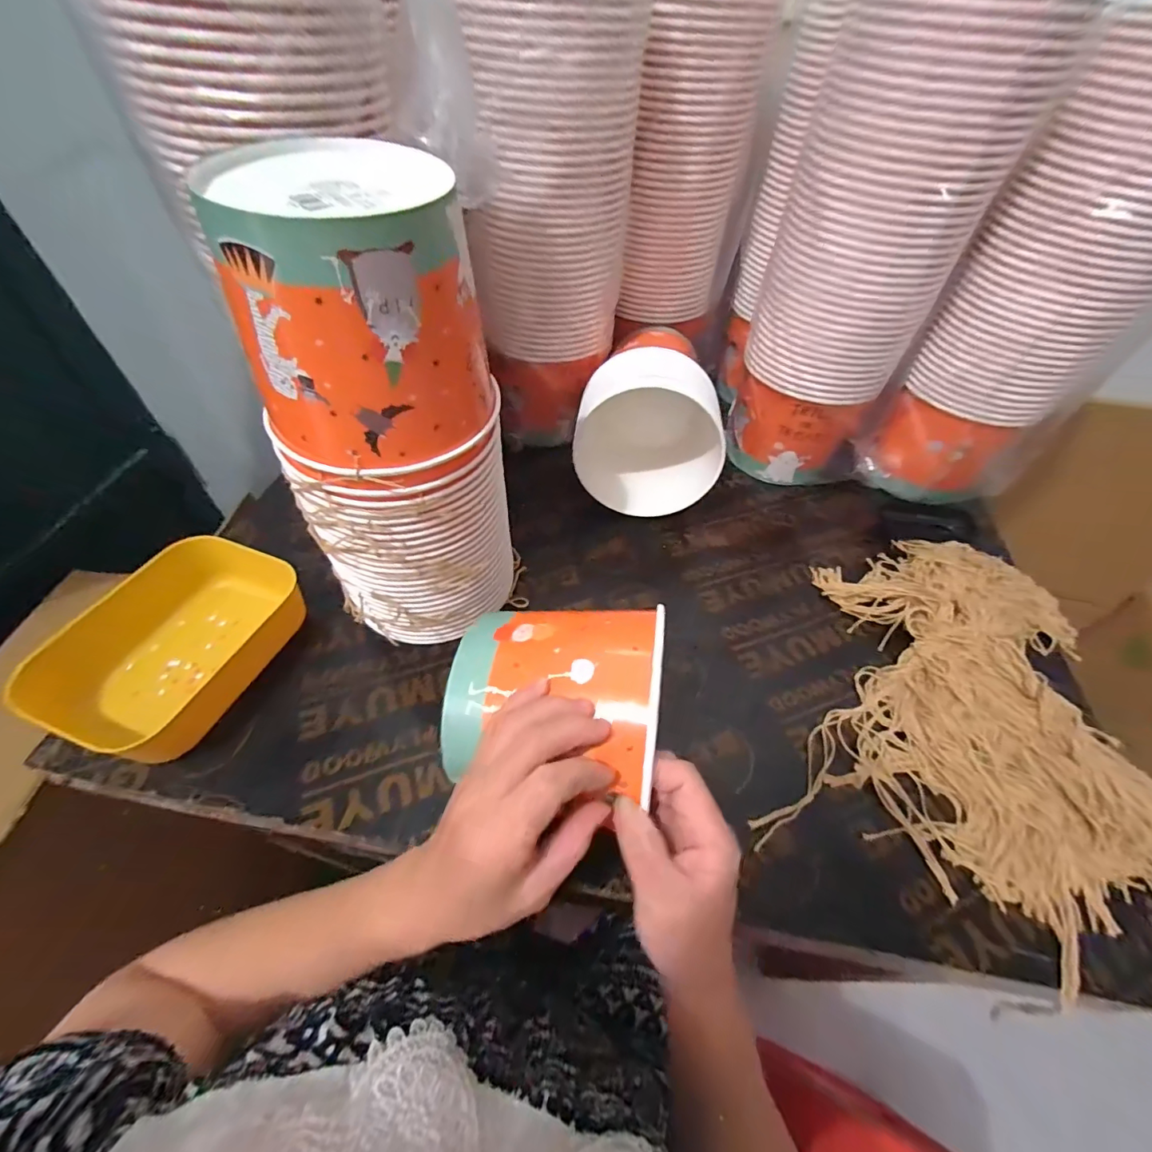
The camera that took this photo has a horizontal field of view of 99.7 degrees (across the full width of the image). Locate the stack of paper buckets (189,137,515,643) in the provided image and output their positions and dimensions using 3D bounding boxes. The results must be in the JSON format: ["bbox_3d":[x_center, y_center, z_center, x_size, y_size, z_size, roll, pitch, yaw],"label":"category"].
[{"bbox_3d":[-0.131,-0.083,0.376,0.135,0.352,0.124,11,51,5],"label":"stack of paper buckets"}]

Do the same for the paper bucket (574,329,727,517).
[{"bbox_3d":[0.085,-0.170,0.589,0.160,0.159,0.138,8,51,2],"label":"paper bucket"}]

